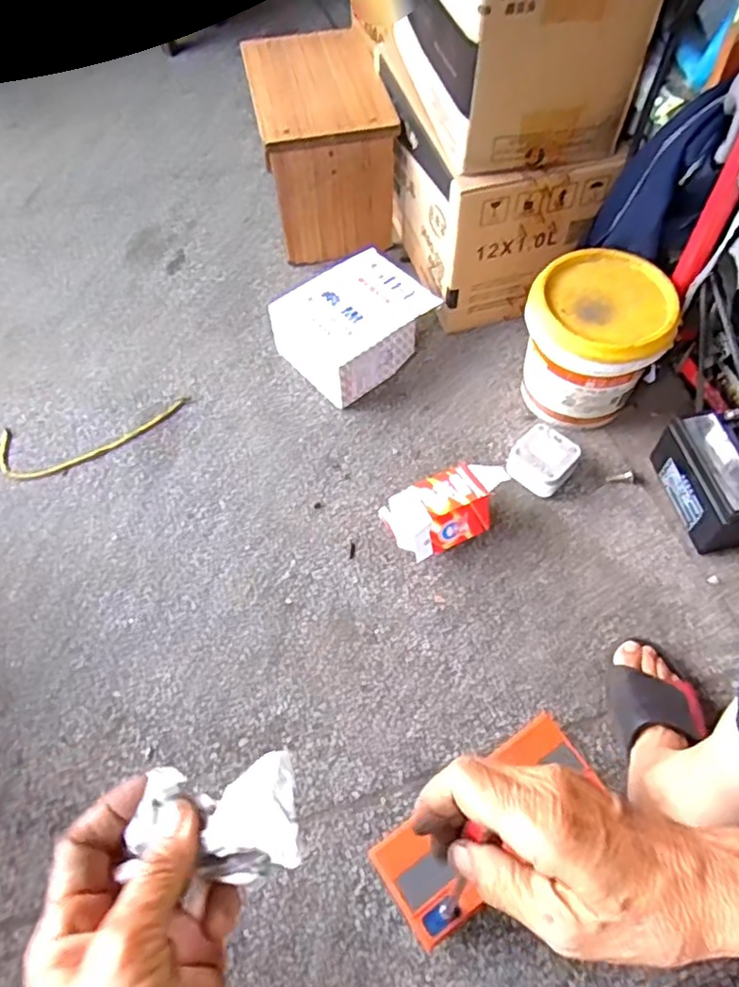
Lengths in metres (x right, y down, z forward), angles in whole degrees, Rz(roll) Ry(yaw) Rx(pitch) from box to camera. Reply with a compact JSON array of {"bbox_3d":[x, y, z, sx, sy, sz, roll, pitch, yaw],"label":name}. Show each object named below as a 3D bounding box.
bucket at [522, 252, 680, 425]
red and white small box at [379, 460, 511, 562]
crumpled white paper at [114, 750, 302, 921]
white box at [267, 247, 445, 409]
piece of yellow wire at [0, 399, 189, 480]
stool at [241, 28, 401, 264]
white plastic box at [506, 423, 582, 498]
[{"bbox_3d":[0.289,-0.193,0.853,0.165,0.183,0.155,0,60,0],"label":"bucket"},{"bbox_3d":[0.098,0.019,0.787,0.158,0.074,0.080,-22,62,-12],"label":"red and white small box"},{"bbox_3d":[-0.067,0.141,0.273,0.073,0.024,0.050,-4,60,-2],"label":"crumpled white paper"},{"bbox_3d":[-0.020,-0.244,0.935,0.191,0.095,0.166,-38,67,-20],"label":"white box"},{"bbox_3d":[-0.384,-0.073,0.897,0.258,0.006,0.091,-11,60,-6],"label":"piece of yellow wire"},{"bbox_3d":[-0.078,-0.562,1.054,0.187,0.218,0.290,-11,60,-6],"label":"stool"},{"bbox_3d":[0.222,-0.042,0.831,0.073,0.051,0.072,39,67,20],"label":"white plastic box"}]

